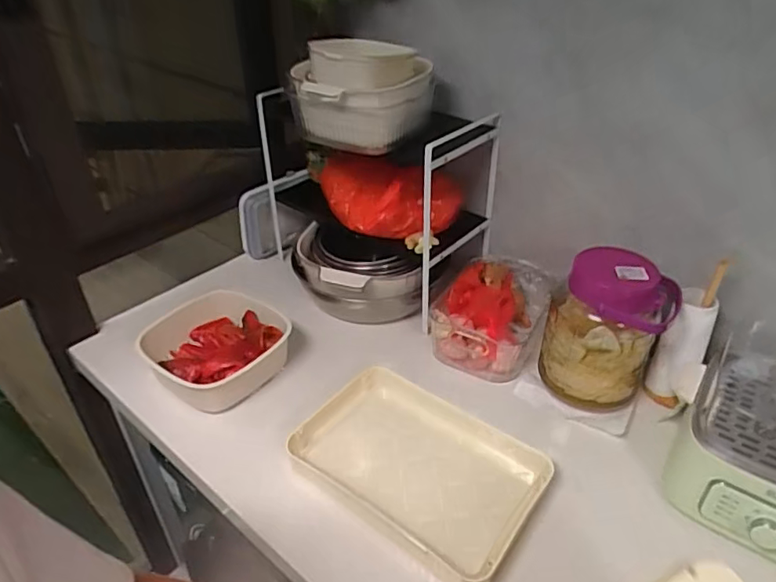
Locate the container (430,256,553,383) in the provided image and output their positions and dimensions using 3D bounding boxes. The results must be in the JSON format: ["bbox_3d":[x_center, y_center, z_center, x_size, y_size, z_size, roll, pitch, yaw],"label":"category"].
[{"bbox_3d":[0.188,0.042,0.993,0.176,0.099,0.215,19,41,25],"label":"container"}]

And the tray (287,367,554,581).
[{"bbox_3d":[0.034,0.241,0.783,0.336,0.052,0.214,25,44,30],"label":"tray"}]

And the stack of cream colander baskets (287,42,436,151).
[{"bbox_3d":[-0.051,-0.318,0.894,0.202,0.149,0.168,14,39,20],"label":"stack of cream colander baskets"}]

